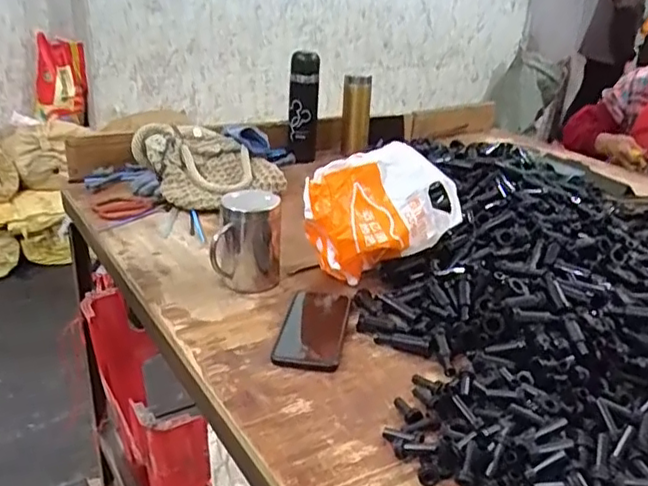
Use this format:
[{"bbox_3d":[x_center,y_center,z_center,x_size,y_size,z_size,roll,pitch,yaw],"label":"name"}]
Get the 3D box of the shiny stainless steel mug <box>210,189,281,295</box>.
[{"bbox_3d":[-0.103,-0.009,0.839,0.087,0.125,0.097,2,24,-2],"label":"shiny stainless steel mug"}]

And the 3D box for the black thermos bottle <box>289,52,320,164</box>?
[{"bbox_3d":[-0.045,-0.292,1.353,0.062,0.230,0.059,1,24,-6],"label":"black thermos bottle"}]

